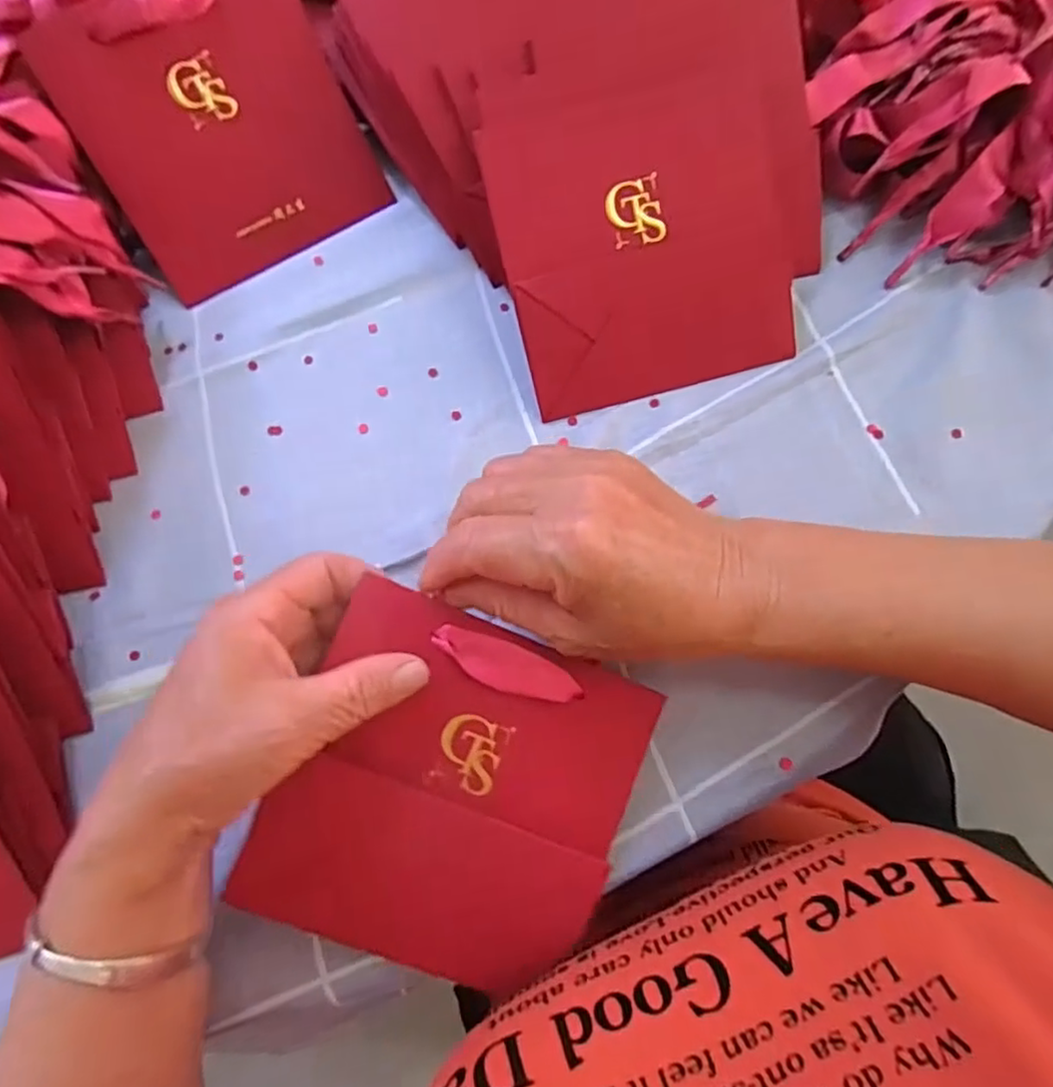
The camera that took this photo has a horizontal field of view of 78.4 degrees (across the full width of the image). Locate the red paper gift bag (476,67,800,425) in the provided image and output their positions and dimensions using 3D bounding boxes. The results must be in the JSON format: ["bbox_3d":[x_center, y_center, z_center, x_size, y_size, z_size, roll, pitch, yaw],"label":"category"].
[{"bbox_3d":[0.060,-0.150,0.324,0.141,0.011,0.142,-15,99,-2],"label":"red paper gift bag"}]

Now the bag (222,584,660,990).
[{"bbox_3d":[-0.027,0.101,0.258,0.133,0.010,0.135,23,87,-7],"label":"bag"}]

